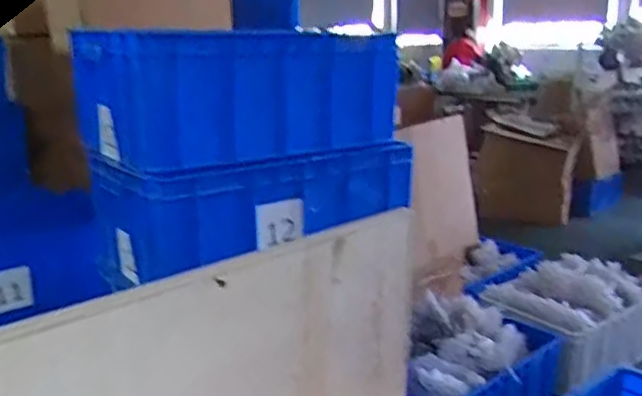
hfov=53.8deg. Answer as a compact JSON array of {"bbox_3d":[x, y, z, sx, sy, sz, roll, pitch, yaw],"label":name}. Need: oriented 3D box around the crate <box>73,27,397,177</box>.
[{"bbox_3d":[-0.160,-0.214,1.270,0.519,0.233,0.336,-14,19,-37],"label":"crate"}]

